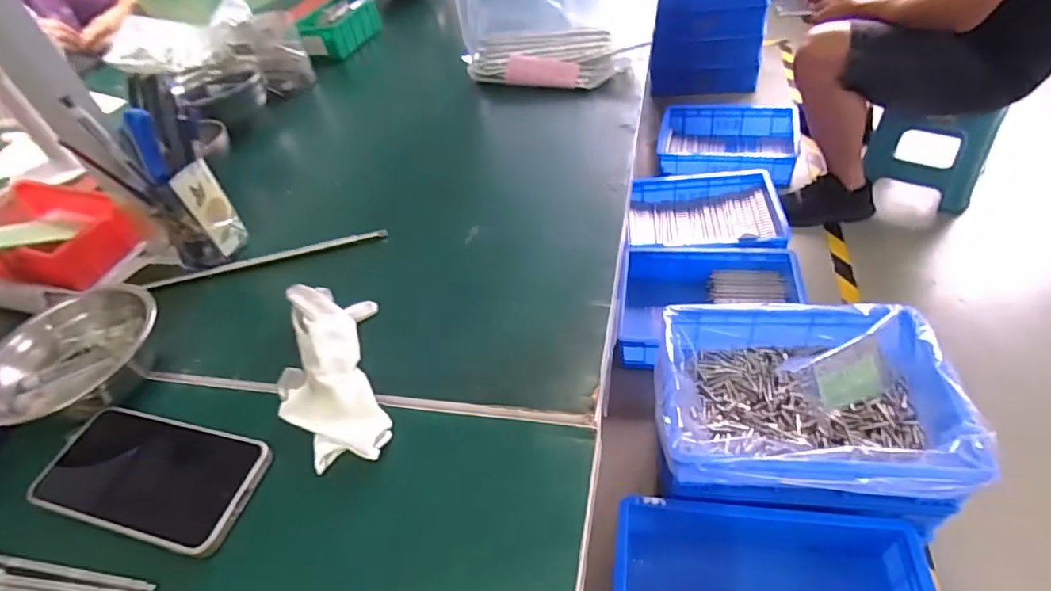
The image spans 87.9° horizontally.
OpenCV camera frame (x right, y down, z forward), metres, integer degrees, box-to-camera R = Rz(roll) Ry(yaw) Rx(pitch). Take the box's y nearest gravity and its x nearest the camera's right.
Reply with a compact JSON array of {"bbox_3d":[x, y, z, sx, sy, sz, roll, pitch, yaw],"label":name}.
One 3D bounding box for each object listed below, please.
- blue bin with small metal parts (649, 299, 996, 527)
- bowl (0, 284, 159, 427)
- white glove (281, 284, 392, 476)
[{"bbox_3d":[0.427,0.160,0.873,0.412,0.143,0.323,-1,46,11],"label":"blue bin with small metal parts"},{"bbox_3d":[-0.356,0.055,0.438,0.129,0.057,0.129,-36,50,-22],"label":"bowl"},{"bbox_3d":[-0.148,0.053,0.416,0.073,0.019,0.175,-13,47,-10],"label":"white glove"}]

